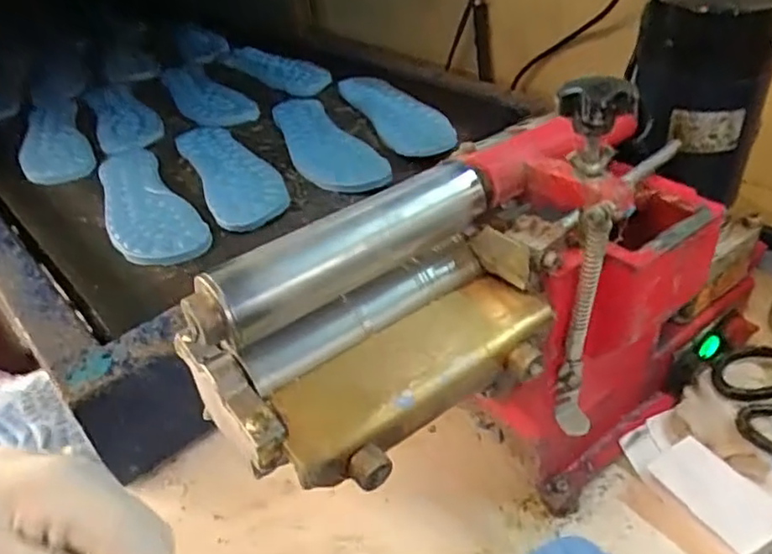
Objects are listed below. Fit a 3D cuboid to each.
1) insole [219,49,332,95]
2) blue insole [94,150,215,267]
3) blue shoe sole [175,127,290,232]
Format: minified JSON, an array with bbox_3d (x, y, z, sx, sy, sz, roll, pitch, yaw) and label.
[{"bbox_3d":[-0.158,-0.312,0.951,0.063,0.023,0.233,-33,45,-28],"label":"insole"},{"bbox_3d":[-0.259,-0.081,0.667,0.082,0.013,0.257,-25,42,-21],"label":"blue insole"},{"bbox_3d":[-0.174,-0.118,0.708,0.076,0.022,0.218,-22,41,-17],"label":"blue shoe sole"}]

